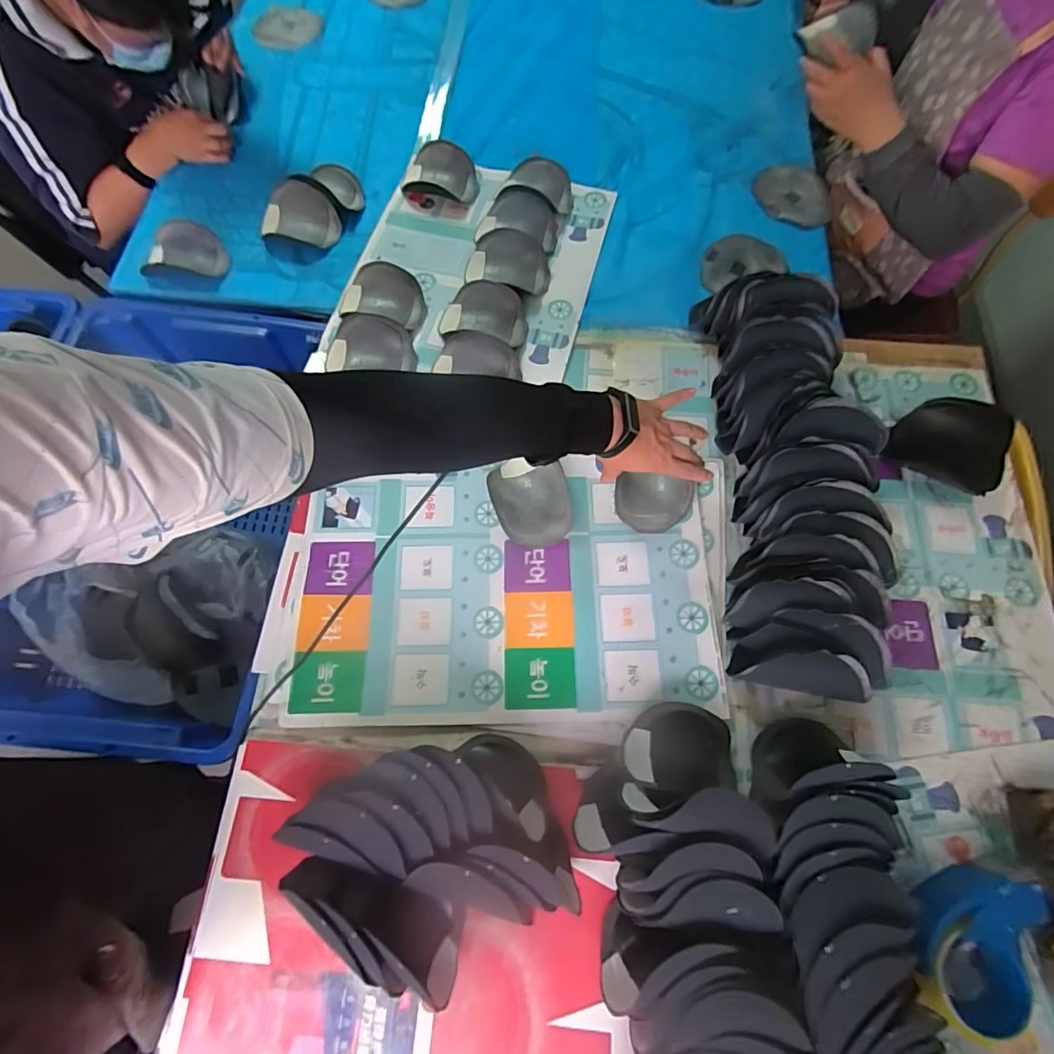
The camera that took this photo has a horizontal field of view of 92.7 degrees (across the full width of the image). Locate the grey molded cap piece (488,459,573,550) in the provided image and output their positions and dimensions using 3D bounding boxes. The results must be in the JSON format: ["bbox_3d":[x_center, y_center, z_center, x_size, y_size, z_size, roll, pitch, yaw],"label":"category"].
[{"bbox_3d":[0.005,-0.033,0.689,0.103,0.033,0.116,-9,70,-4],"label":"grey molded cap piece"}]

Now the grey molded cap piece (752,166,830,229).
[{"bbox_3d":[0.475,-0.598,0.907,0.136,0.018,0.153,15,70,5],"label":"grey molded cap piece"}]

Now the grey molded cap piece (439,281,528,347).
[{"bbox_3d":[-0.067,-0.325,0.774,0.133,0.040,0.091,9,70,3],"label":"grey molded cap piece"}]

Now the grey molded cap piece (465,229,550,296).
[{"bbox_3d":[-0.030,-0.424,0.811,0.135,0.043,0.099,9,70,3],"label":"grey molded cap piece"}]

